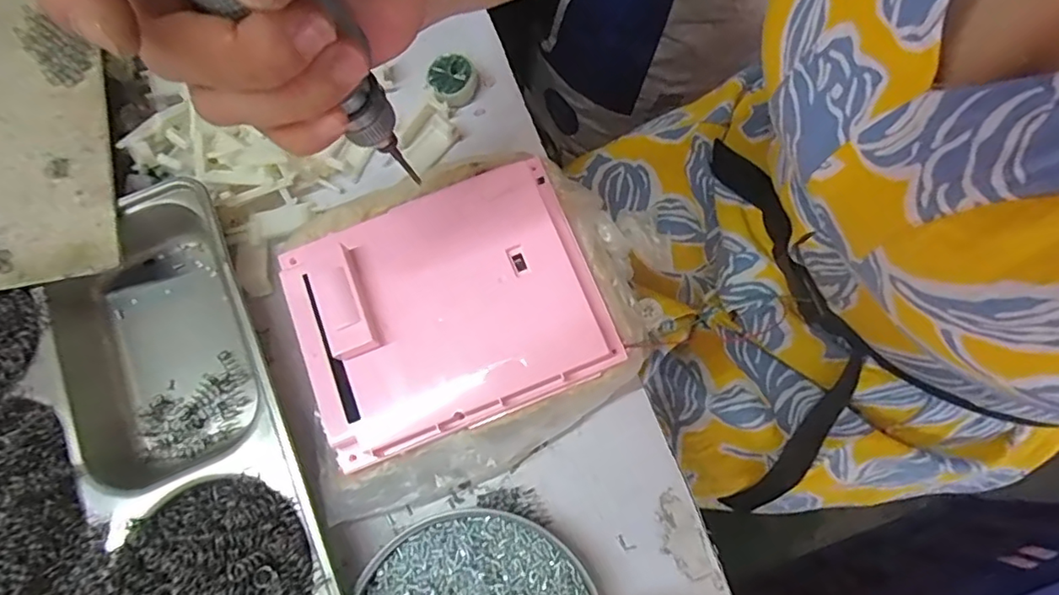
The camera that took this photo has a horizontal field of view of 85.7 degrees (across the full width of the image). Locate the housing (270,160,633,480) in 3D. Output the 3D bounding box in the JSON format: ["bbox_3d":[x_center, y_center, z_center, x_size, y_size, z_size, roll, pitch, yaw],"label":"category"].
[{"bbox_3d":[-0.046,0.002,0.305,0.157,0.027,0.130,-22,75,-5],"label":"housing"}]

